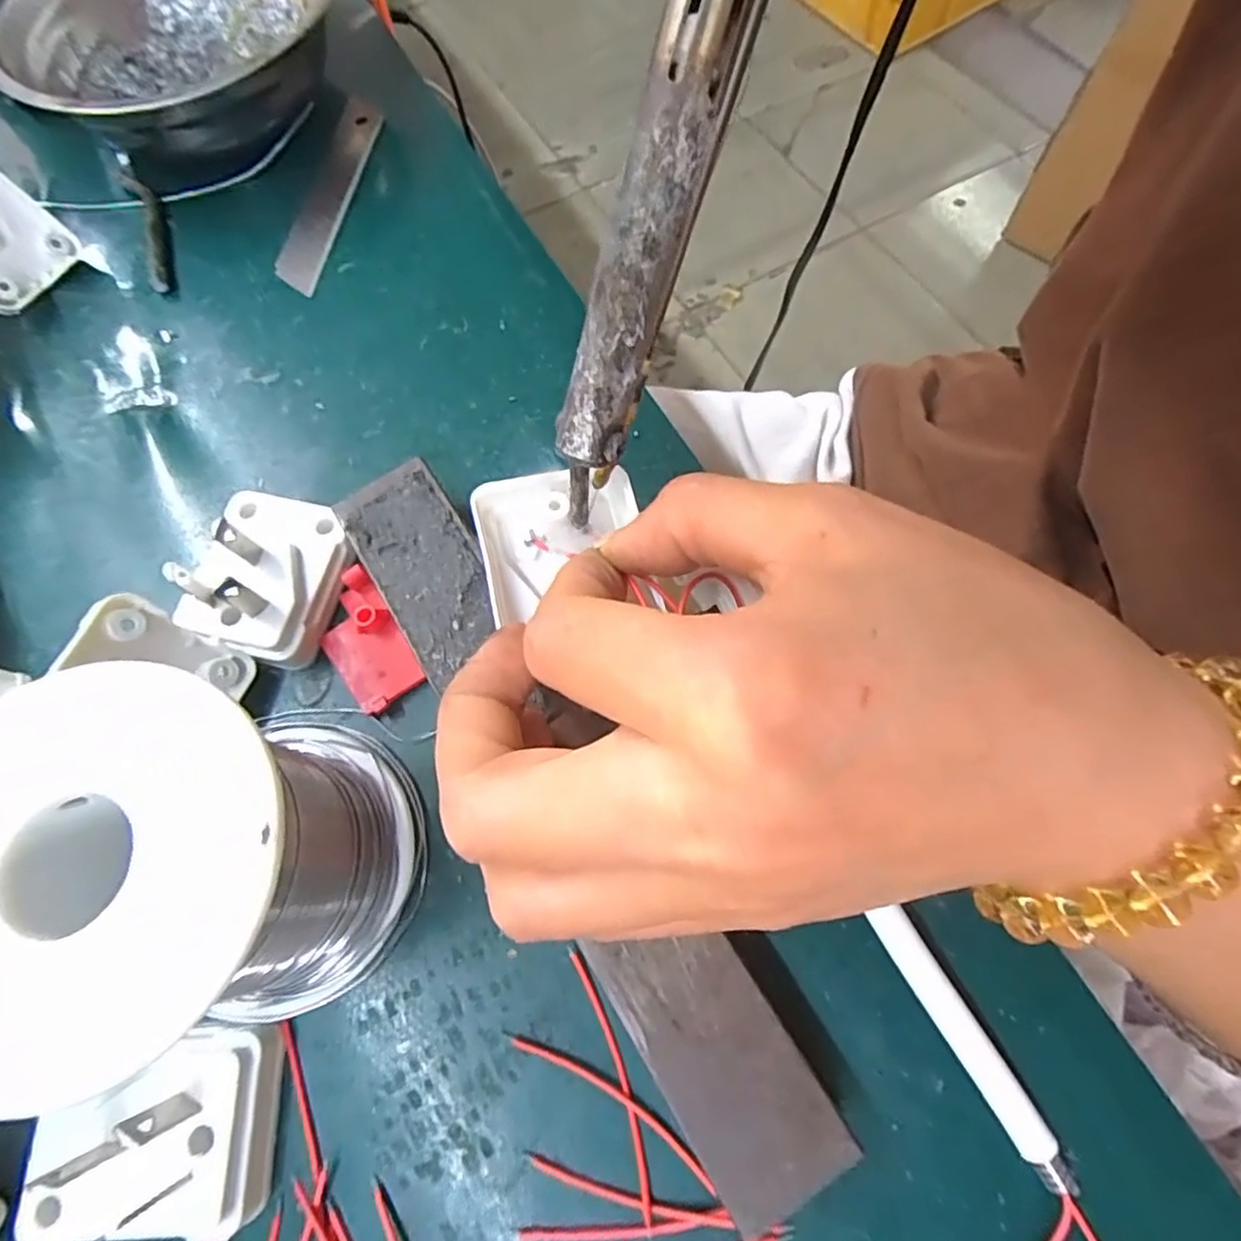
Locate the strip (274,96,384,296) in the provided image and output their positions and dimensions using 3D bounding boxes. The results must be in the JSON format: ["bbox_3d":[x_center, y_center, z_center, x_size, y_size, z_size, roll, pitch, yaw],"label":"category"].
[{"bbox_3d":[-0.111,-0.164,0.247,0.019,0.004,0.097,7,69,4],"label":"strip"}]

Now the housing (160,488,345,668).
[{"bbox_3d":[-0.099,-0.013,0.183,0.041,0.016,0.046,19,71,9],"label":"housing"}]

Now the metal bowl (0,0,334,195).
[{"bbox_3d":[-0.167,-0.224,0.252,0.128,0.041,0.119,-24,70,-7],"label":"metal bowl"}]

